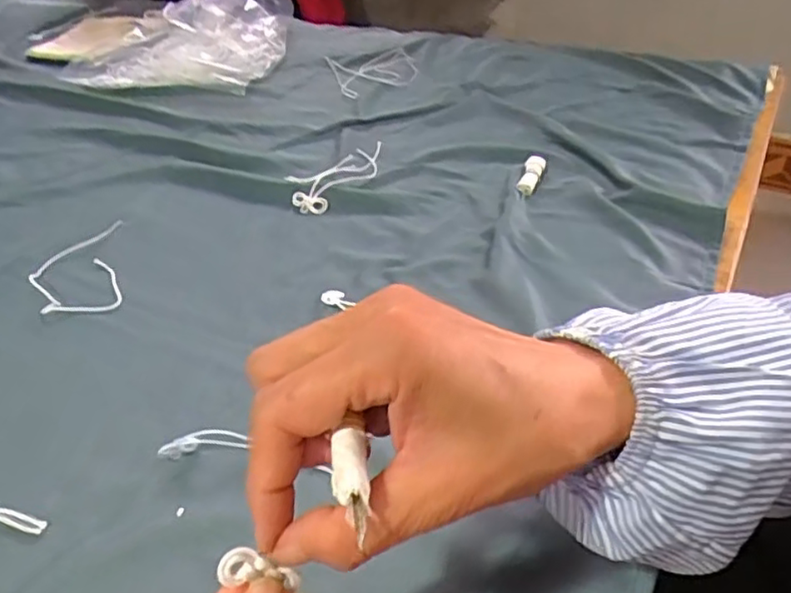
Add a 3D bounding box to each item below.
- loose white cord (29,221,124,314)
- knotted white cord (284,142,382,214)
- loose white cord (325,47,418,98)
[{"bbox_3d":[-0.274,-0.027,0.564,0.069,0.011,0.122,-13,39,-12],"label":"loose white cord"},{"bbox_3d":[-0.063,-0.132,0.688,0.069,0.010,0.141,23,45,29],"label":"knotted white cord"},{"bbox_3d":[-0.030,-0.322,0.918,0.113,0.015,0.140,-11,39,-9],"label":"loose white cord"}]

